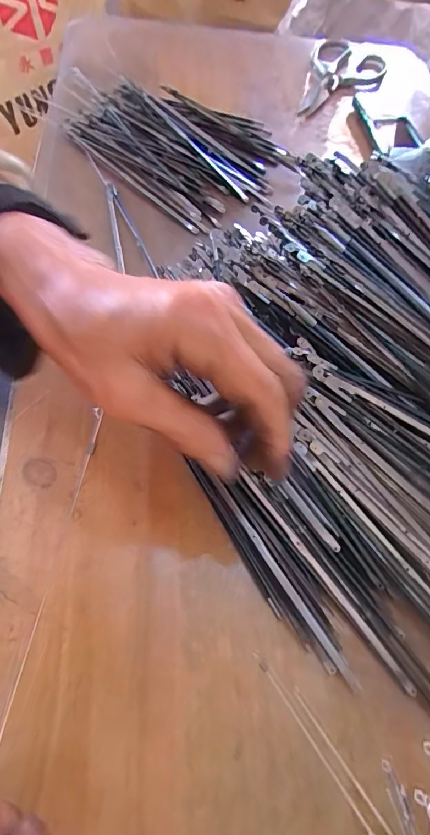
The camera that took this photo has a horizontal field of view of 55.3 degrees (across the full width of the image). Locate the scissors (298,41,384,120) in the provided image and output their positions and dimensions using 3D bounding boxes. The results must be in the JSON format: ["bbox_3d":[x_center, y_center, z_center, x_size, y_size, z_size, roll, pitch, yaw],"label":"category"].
[{"bbox_3d":[0.158,-0.419,0.516,0.091,0.019,0.197,21,62,4],"label":"scissors"}]

